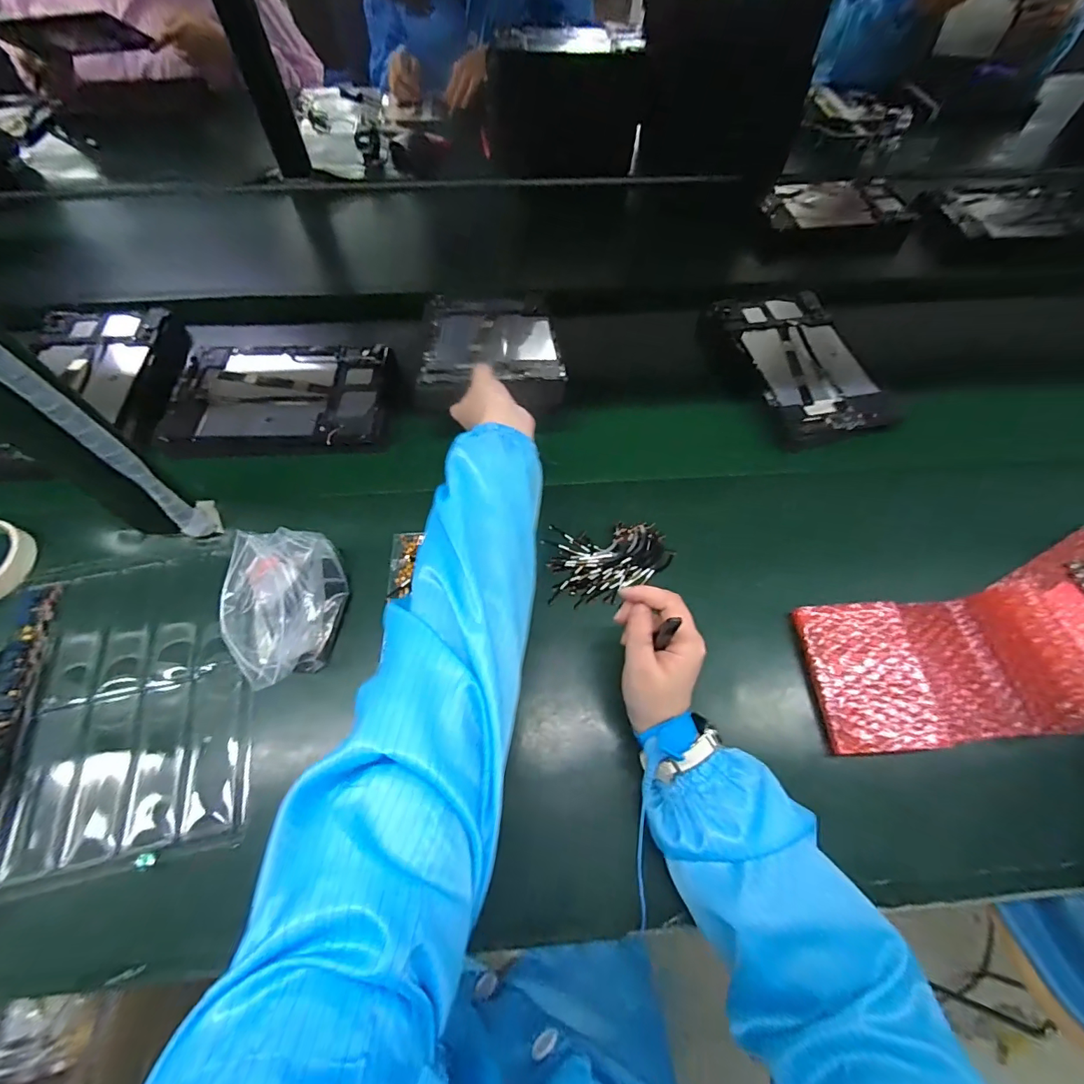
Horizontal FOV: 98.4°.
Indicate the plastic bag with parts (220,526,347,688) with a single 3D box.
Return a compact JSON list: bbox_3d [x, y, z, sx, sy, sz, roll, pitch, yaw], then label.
[{"bbox_3d":[-0.229,0.058,0.412,0.081,0.060,0.131,4,61,2],"label":"plastic bag with parts"}]

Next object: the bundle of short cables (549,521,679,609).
[{"bbox_3d":[0.069,0.020,0.465,0.120,0.019,0.077,-2,61,-2],"label":"bundle of short cables"}]

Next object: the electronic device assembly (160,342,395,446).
[{"bbox_3d":[-0.310,-0.174,0.553,0.246,0.009,0.148,0,64,-1],"label":"electronic device assembly"}]

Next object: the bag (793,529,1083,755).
[{"bbox_3d":[0.421,0.085,0.413,0.374,0.063,0.148,-13,62,-8],"label":"bag"}]

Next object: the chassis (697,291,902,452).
[{"bbox_3d":[0.321,-0.229,0.589,0.166,0.016,0.239,-13,62,-8],"label":"chassis"}]

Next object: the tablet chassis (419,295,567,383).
[{"bbox_3d":[-0.059,-0.243,0.552,0.146,0.006,0.205,-3,46,-4],"label":"tablet chassis"}]

